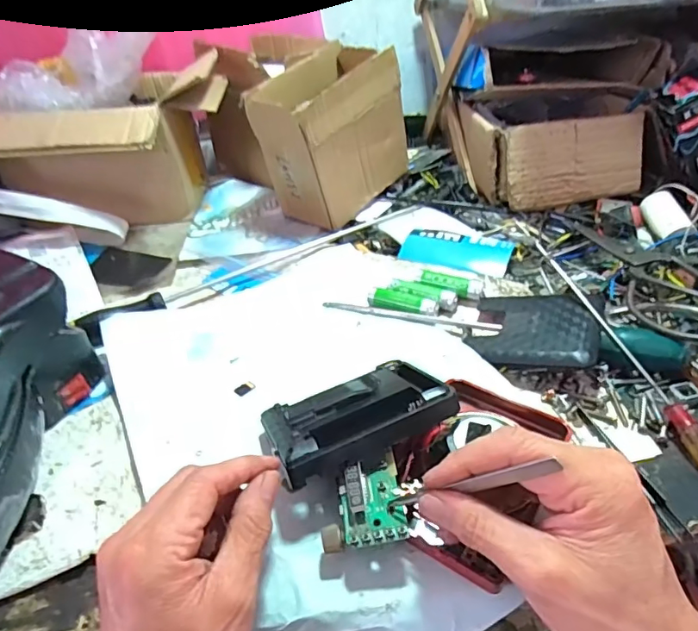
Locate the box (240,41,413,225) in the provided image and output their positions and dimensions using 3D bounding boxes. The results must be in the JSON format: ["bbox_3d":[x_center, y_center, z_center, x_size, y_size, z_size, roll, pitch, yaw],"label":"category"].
[{"bbox_3d":[-0.020,-0.202,0.577,0.086,0.151,0.159,29,49,35],"label":"box"}]

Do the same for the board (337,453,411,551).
[{"bbox_3d":[0.013,0.103,0.293,0.035,0.012,0.054,-7,38,0],"label":"board"}]

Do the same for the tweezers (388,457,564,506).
[{"bbox_3d":[0.061,0.084,0.253,0.086,0.010,0.005,-25,29,29],"label":"tweezers"}]

